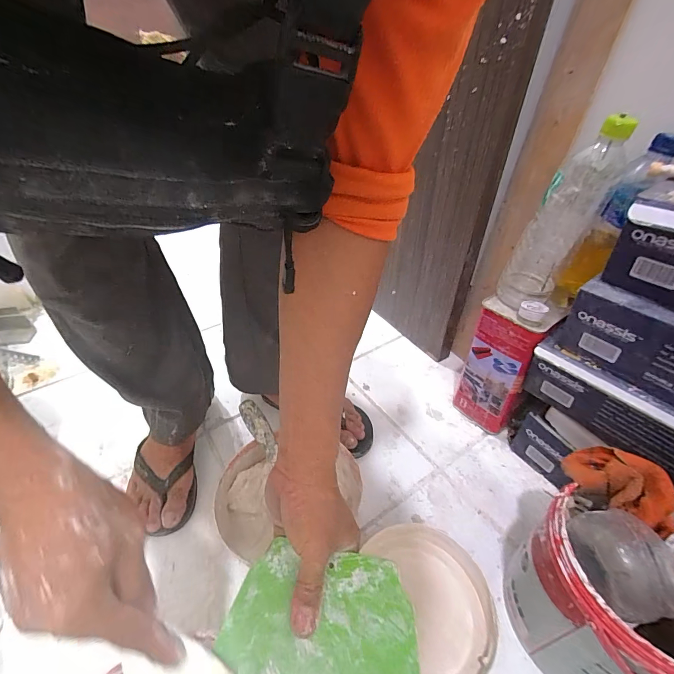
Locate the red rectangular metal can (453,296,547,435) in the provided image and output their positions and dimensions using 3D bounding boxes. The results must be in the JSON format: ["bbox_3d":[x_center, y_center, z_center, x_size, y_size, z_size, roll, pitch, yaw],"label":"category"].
[{"bbox_3d":[0.277,0.063,0.625,0.046,0.240,0.113,-27,48,-30],"label":"red rectangular metal can"}]

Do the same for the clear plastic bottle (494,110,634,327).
[{"bbox_3d":[0.305,-0.145,0.489,0.089,0.253,0.099,25,43,24],"label":"clear plastic bottle"}]

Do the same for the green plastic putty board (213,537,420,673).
[{"bbox_3d":[-0.011,0.236,0.265,0.153,0.006,0.126,3,51,13],"label":"green plastic putty board"}]

